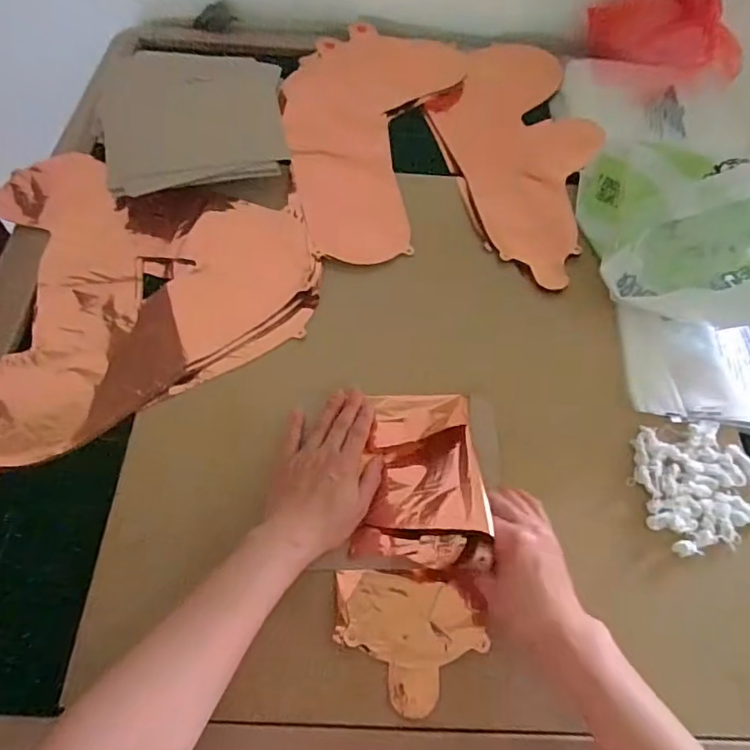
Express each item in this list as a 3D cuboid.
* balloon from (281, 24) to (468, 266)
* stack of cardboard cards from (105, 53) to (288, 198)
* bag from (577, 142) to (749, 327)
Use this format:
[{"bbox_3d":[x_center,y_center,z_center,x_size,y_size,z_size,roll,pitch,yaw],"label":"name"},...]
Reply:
[{"bbox_3d":[-0.021,-0.332,0.715,0.213,0.017,0.443,15,63,3],"label":"balloon"},{"bbox_3d":[-0.222,-0.323,0.669,0.215,0.030,0.229,-13,65,-10],"label":"stack of cardboard cards"},{"bbox_3d":[0.364,-0.168,0.561,0.255,0.153,0.176,19,64,6],"label":"bag"}]

